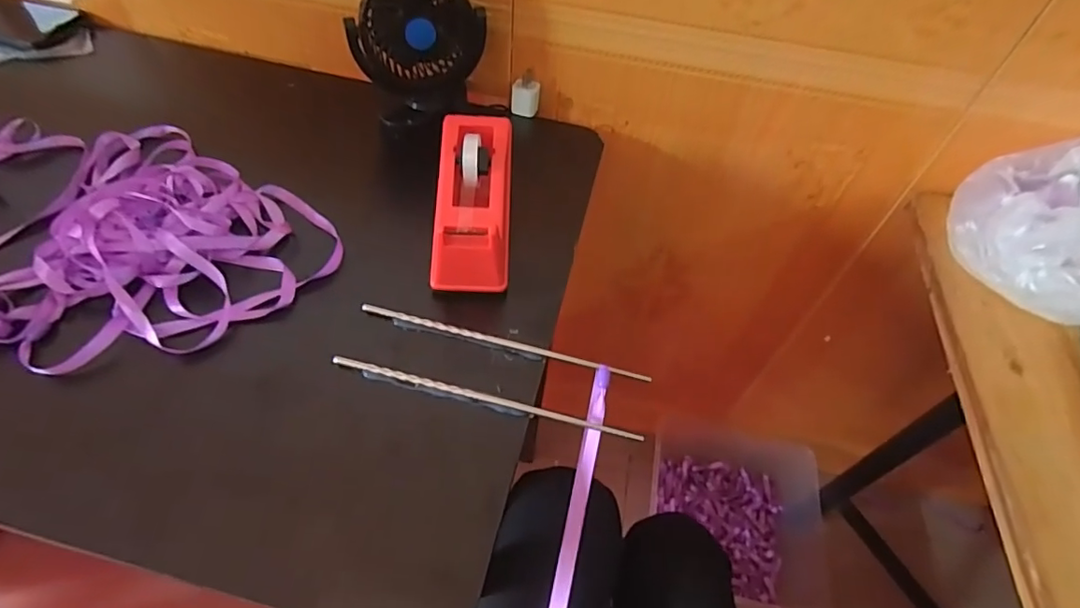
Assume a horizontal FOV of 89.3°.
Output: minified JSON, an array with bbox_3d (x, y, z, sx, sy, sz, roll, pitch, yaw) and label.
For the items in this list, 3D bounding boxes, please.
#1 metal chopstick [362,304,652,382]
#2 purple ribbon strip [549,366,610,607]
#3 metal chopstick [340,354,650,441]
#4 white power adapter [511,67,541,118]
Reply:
[{"bbox_3d":[-0.028,0.029,0.410,0.220,0.005,0.008,14,53,6],"label":"metal chopstick"},{"bbox_3d":[0.019,0.176,0.375,0.011,0.017,0.265,11,81,4],"label":"purple ribbon strip"},{"bbox_3d":[-0.038,0.065,0.384,0.222,0.006,0.009,13,53,6],"label":"metal chopstick"},{"bbox_3d":[-0.015,-0.225,0.584,0.030,0.039,0.031,5,53,-1],"label":"white power adapter"}]

